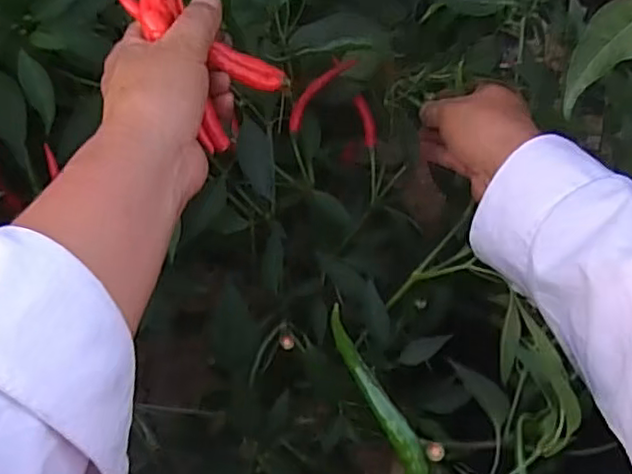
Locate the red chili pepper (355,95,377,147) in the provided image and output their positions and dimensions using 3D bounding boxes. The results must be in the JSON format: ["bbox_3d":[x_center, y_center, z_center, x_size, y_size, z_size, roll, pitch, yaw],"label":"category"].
[{"bbox_3d":[0.043,-0.098,0.538,0.012,0.007,0.044,-13,89,-6],"label":"red chili pepper"}]

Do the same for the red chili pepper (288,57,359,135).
[{"bbox_3d":[0.002,-0.120,0.525,0.017,0.006,0.079,38,80,17],"label":"red chili pepper"}]

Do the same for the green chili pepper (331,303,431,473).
[{"bbox_3d":[0.027,0.069,0.279,0.011,0.013,0.089,-27,64,-6],"label":"green chili pepper"}]

